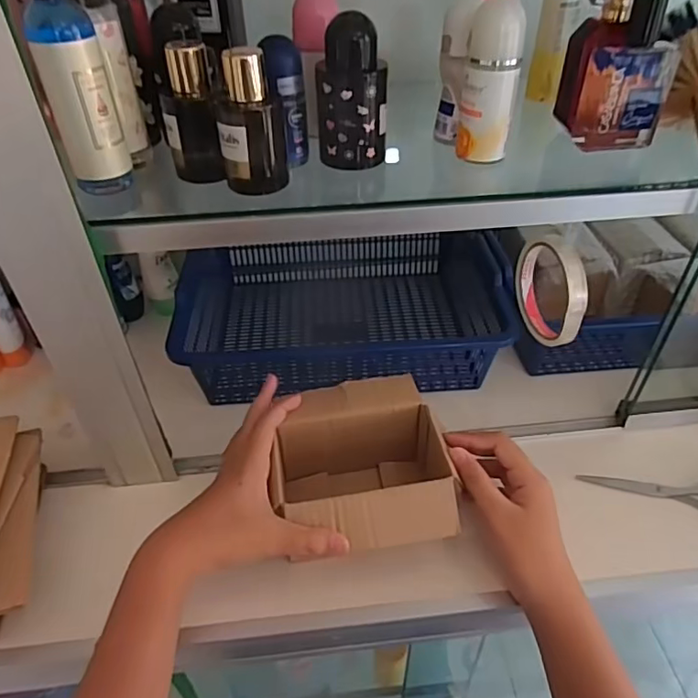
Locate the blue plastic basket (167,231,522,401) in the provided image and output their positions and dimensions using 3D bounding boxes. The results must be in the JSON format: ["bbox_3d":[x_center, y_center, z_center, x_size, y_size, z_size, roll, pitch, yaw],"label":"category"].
[{"bbox_3d":[-0.012,-0.077,0.663,0.334,0.099,0.289,-2,43,-2],"label":"blue plastic basket"}]

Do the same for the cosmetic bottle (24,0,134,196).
[{"bbox_3d":[-0.177,-0.171,0.360,0.038,0.148,0.030,-12,44,-12],"label":"cosmetic bottle"}]

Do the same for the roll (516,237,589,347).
[{"bbox_3d":[0.167,-0.053,0.460,0.014,0.088,0.087,-10,44,-10],"label":"roll"}]

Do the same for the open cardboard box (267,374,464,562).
[{"bbox_3d":[0.009,0.106,0.462,0.130,0.079,0.145,-5,43,-4],"label":"open cardboard box"}]

